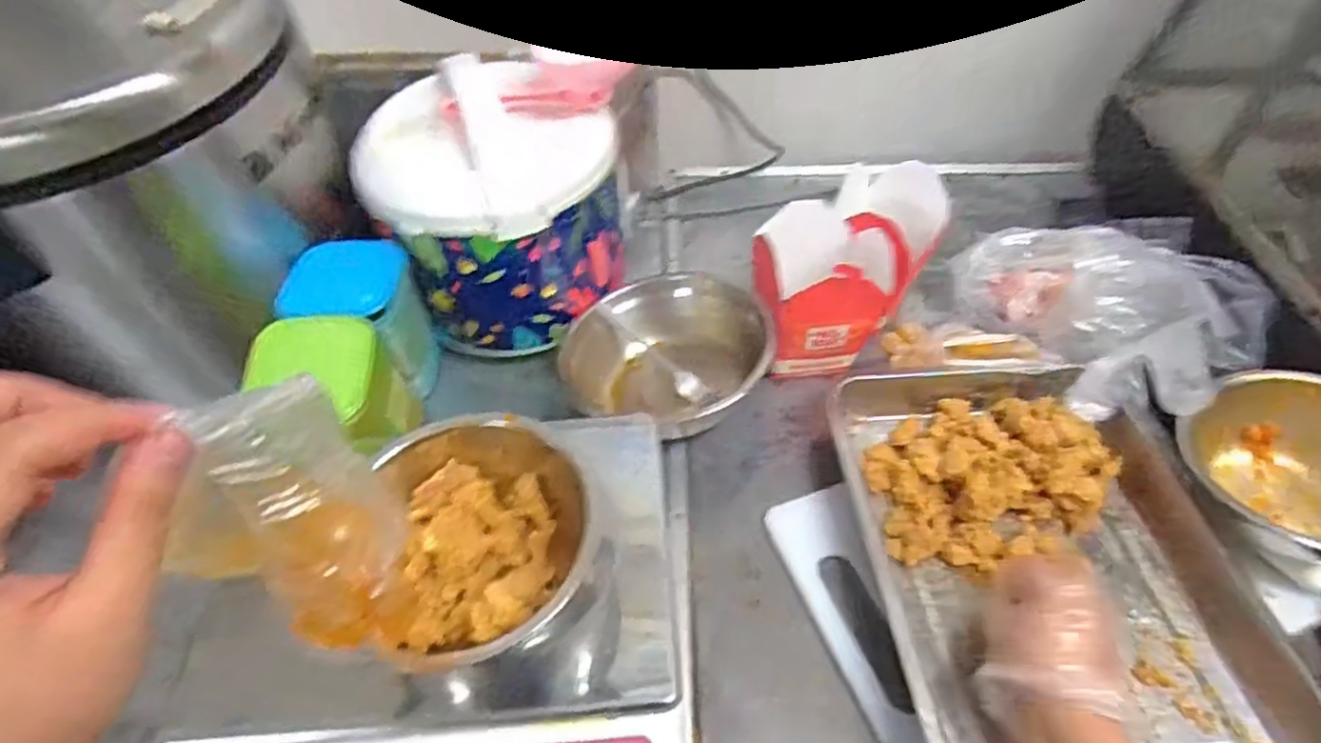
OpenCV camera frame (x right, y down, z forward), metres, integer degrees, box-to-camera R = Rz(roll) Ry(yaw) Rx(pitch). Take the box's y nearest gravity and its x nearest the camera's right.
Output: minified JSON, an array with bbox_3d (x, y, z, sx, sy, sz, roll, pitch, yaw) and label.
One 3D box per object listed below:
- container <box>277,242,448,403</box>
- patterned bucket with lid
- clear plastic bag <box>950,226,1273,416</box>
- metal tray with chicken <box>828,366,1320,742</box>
[{"bbox_3d":[-0.287,-0.039,0.682,0.100,0.161,0.107,5,50,5],"label":"container"},{"bbox_3d":[-0.155,-0.166,0.710,0.201,0.228,0.233,27,55,22],"label":"patterned bucket with lid"},{"bbox_3d":[0.455,-0.061,0.694,0.192,0.111,0.265,-16,51,-13],"label":"clear plastic bag"},{"bbox_3d":[0.306,0.146,0.569,0.275,0.054,0.380,-3,49,-2],"label":"metal tray with chicken"}]

